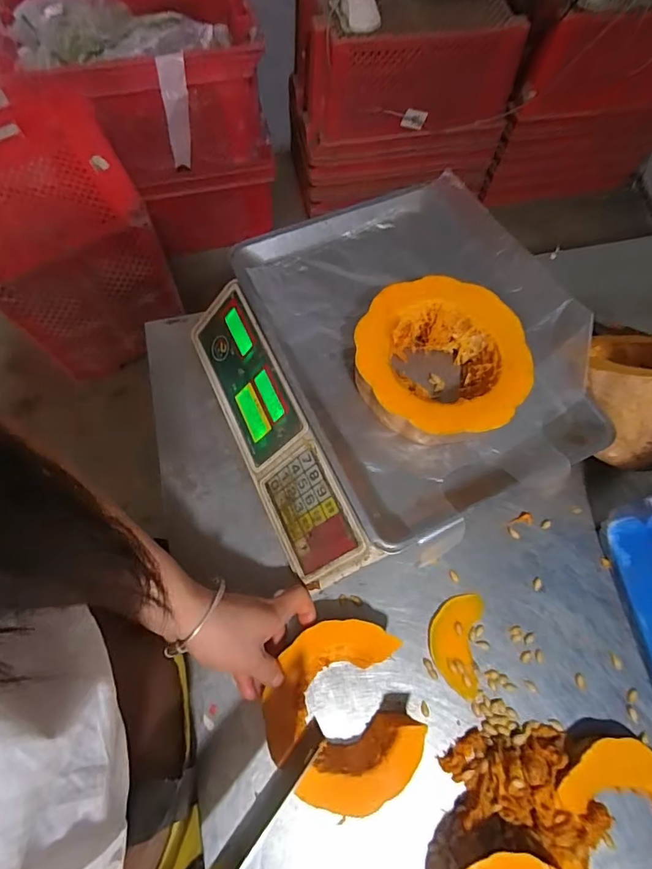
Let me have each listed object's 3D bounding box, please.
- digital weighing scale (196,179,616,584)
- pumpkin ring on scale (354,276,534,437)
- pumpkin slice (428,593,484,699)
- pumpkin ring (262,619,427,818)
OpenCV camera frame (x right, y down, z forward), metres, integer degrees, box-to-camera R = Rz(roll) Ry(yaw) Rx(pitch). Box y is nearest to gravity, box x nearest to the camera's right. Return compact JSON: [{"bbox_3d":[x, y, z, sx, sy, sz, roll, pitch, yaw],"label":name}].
[{"bbox_3d":[0.063,-0.068,0.465,0.329,0.105,0.326,-24,71,-11],"label":"digital weighing scale"},{"bbox_3d":[0.099,-0.064,0.408,0.145,0.042,0.145,1,68,-2],"label":"pumpkin ring on scale"},{"bbox_3d":[0.124,0.197,0.439,0.048,0.008,0.088,12,69,2],"label":"pumpkin slice"},{"bbox_3d":[0.012,0.241,0.401,0.124,0.035,0.139,-14,71,-8],"label":"pumpkin ring"}]

